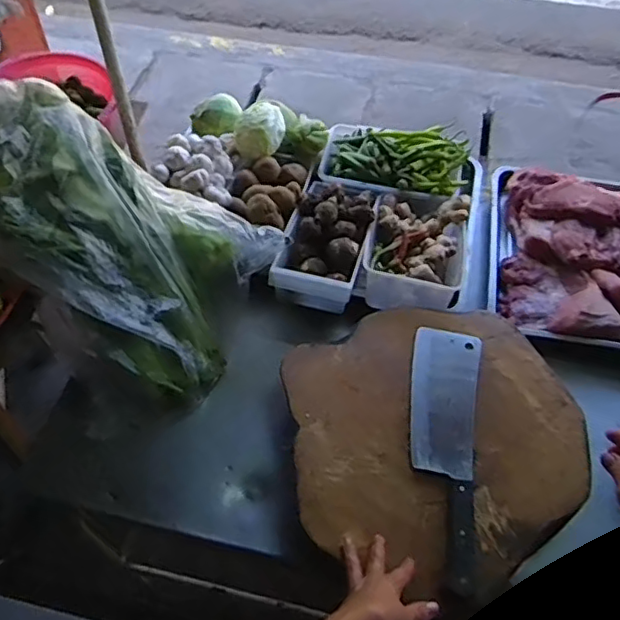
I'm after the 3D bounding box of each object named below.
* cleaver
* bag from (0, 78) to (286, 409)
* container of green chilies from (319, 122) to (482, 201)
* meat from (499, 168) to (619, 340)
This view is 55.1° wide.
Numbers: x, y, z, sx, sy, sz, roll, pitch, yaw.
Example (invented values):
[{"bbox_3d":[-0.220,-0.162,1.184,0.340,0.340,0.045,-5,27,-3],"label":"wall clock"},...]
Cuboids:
[{"bbox_3d":[0.174,0.174,0.780,0.093,0.017,0.349,10,57,4],"label":"cleaver"},{"bbox_3d":[-0.297,-0.114,0.852,0.539,0.190,0.292,47,55,-18],"label":"bag"},{"bbox_3d":[0.169,-0.278,1.116,0.289,0.078,0.161,10,57,5],"label":"container of green chilies"},{"bbox_3d":[0.505,-0.094,1.036,0.320,0.073,0.329,9,57,4],"label":"meat"}]

